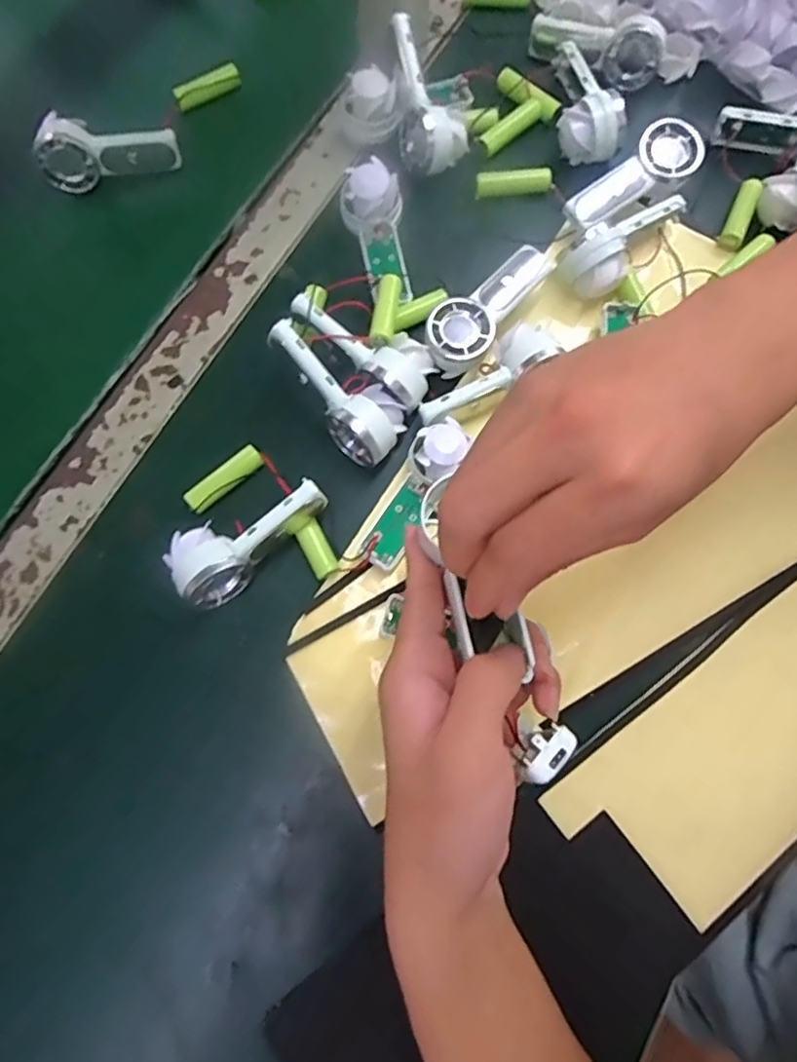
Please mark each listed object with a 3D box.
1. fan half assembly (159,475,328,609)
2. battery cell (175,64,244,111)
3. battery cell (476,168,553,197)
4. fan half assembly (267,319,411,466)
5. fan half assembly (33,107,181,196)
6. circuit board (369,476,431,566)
[{"bbox_3d":[-0.087,0.001,0.344,0.091,0.029,0.039,-43,80,-10],"label":"fan half assembly"},{"bbox_3d":[-0.140,-0.327,0.447,0.049,0.013,0.015,-34,78,-8],"label":"battery cell"},{"bbox_3d":[0.079,-0.240,0.419,0.051,0.012,0.016,-10,76,-3],"label":"battery cell"},{"bbox_3d":[-0.036,-0.082,0.352,0.091,0.031,0.039,45,81,-12],"label":"fan half assembly"},{"bbox_3d":[-0.203,-0.263,0.425,0.091,0.031,0.037,4,76,1],"label":"fan half assembly"},{"bbox_3d":[0.001,-0.007,0.354,0.020,0.006,0.053,30,76,13],"label":"circuit board"}]

